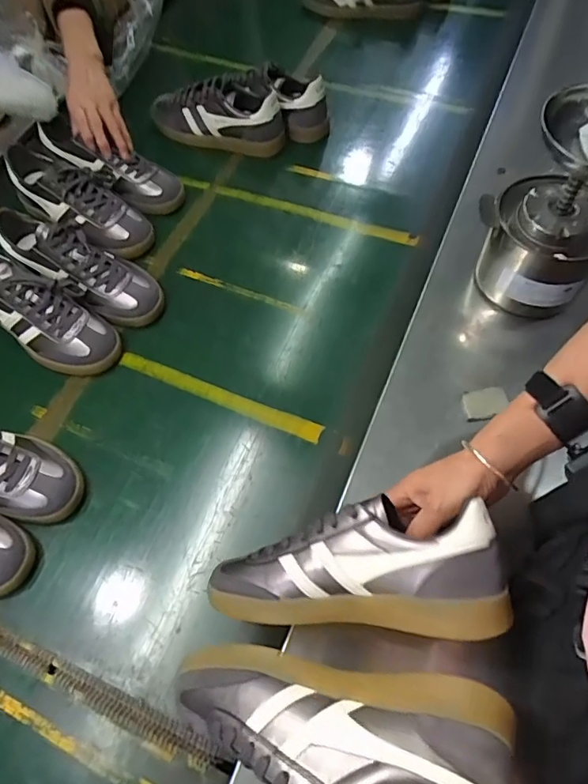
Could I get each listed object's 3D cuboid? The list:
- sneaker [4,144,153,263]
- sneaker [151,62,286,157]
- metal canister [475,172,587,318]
[{"bbox_3d":[-0.332,-0.299,0.793,0.251,0.082,0.101,34,70,19],"label":"sneaker"},{"bbox_3d":[-0.137,-0.499,0.906,0.234,0.109,0.098,1,63,5],"label":"sneaker"},{"bbox_3d":[0.312,-0.191,0.643,0.147,0.133,0.129,38,71,20],"label":"metal canister"}]

